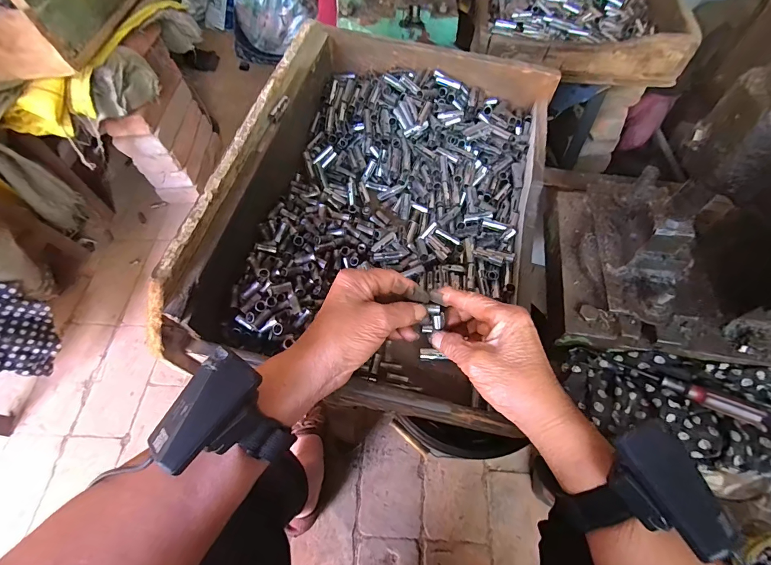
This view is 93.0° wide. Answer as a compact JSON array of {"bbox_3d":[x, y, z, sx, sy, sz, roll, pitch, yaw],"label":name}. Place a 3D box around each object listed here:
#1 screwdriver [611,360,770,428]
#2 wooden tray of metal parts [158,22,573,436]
[{"bbox_3d":[0.315,0.111,0.371,0.131,0.014,0.019,23,64,13],"label":"screwdriver"},{"bbox_3d":[0.014,-0.111,0.444,0.336,0.133,0.471,12,62,7],"label":"wooden tray of metal parts"}]

